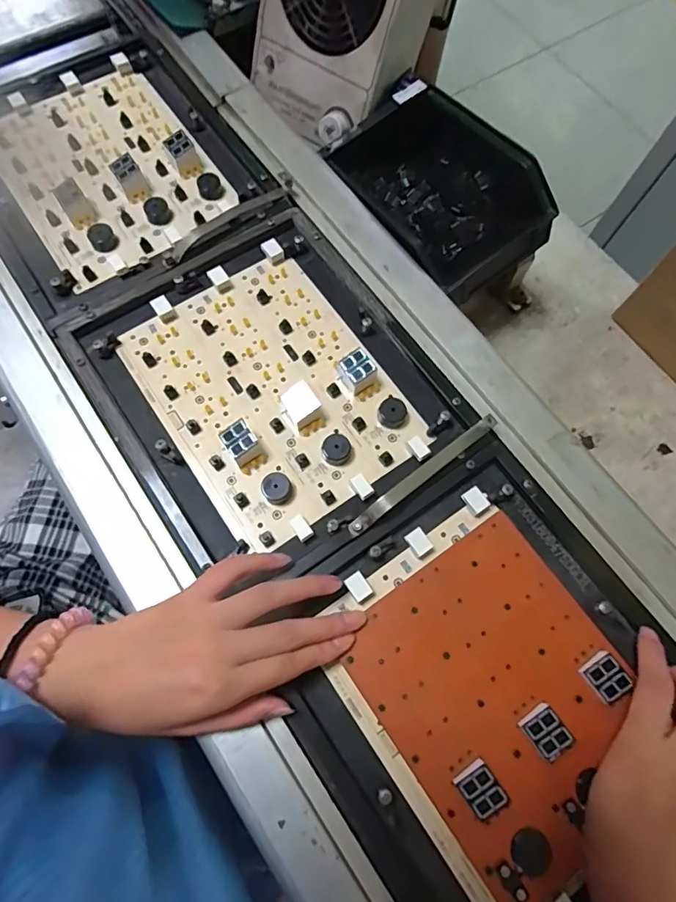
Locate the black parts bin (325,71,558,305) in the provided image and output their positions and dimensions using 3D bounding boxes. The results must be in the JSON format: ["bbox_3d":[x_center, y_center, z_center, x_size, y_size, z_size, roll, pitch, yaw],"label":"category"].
[{"bbox_3d":[0.095,-0.247,0.480,0.164,0.080,0.200,-34,77,-14],"label":"black parts bin"}]

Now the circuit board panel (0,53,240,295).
[{"bbox_3d":[-0.211,-0.258,0.454,0.160,0.026,0.221,-33,77,-13],"label":"circuit board panel"}]

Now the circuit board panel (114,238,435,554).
[{"bbox_3d":[-0.052,-0.051,0.389,0.161,0.022,0.215,-33,74,-14],"label":"circuit board panel"}]

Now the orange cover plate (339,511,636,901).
[{"bbox_3d":[0.107,0.153,0.319,0.150,0.012,0.181,-32,74,-13],"label":"orange cover plate"}]

